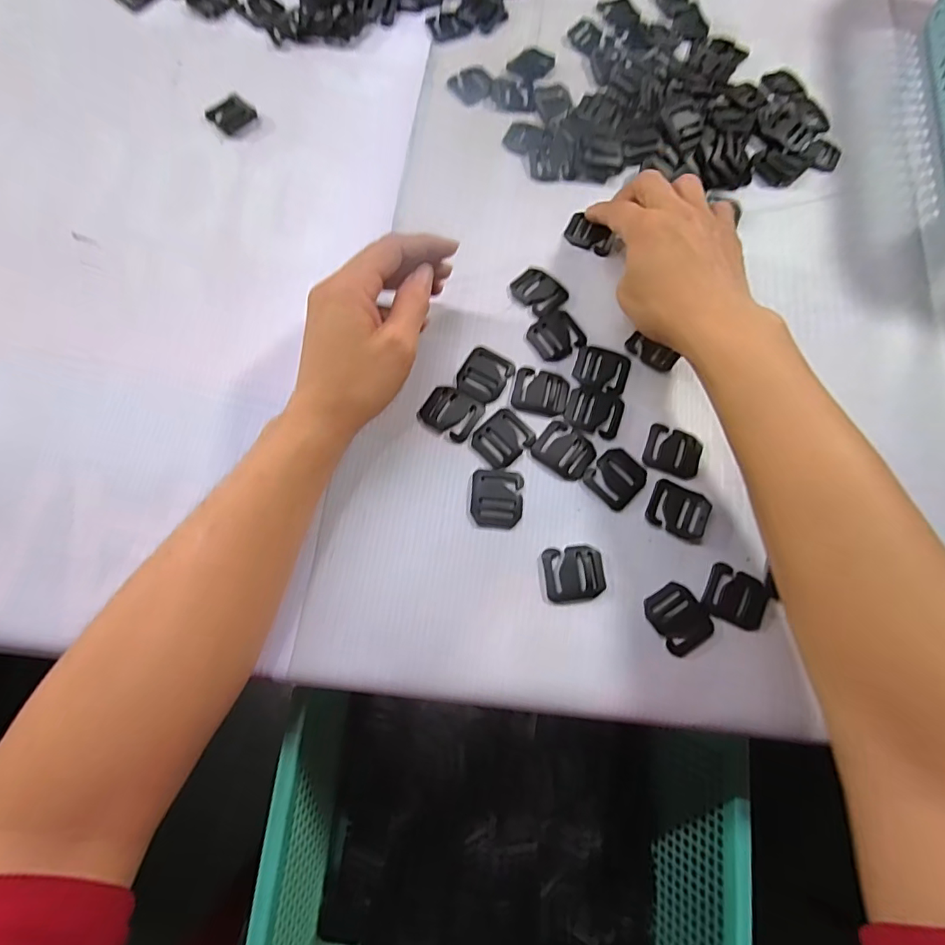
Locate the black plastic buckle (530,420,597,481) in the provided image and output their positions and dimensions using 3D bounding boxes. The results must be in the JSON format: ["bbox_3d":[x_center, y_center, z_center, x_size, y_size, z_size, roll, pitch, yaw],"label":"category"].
[{"bbox_3d":[0.057,-0.014,0.310,0.035,0.004,0.030,35,74,9],"label":"black plastic buckle"}]

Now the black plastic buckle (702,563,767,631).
[{"bbox_3d":[0.152,0.071,0.287,0.034,0.004,0.030,26,73,6],"label":"black plastic buckle"}]

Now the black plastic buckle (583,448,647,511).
[{"bbox_3d":[0.088,0.003,0.307,0.034,0.004,0.031,-43,78,-14],"label":"black plastic buckle"}]

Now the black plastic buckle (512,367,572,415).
[{"bbox_3d":[0.044,-0.052,0.321,0.034,0.004,0.029,13,72,2],"label":"black plastic buckle"}]

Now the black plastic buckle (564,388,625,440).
[{"bbox_3d":[0.078,-0.040,0.319,0.035,0.004,0.031,21,73,5],"label":"black plastic buckle"}]

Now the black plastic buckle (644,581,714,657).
[{"bbox_3d":[0.117,0.081,0.284,0.030,0.004,0.035,-29,75,-10],"label":"black plastic buckle"}]

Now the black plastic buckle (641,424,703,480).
[{"bbox_3d":[0.126,-0.013,0.314,0.035,0.004,0.030,21,73,5],"label":"black plastic buckle"}]

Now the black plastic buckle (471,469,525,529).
[{"bbox_3d":[0.015,0.015,0.300,0.031,0.004,0.035,6,72,0],"label":"black plastic buckle"}]

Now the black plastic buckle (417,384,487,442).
[{"bbox_3d":[-0.013,-0.038,0.314,0.034,0.004,0.029,32,74,8],"label":"black plastic buckle"}]

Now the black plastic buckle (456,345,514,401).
[{"bbox_3d":[0.007,-0.063,0.323,0.030,0.004,0.035,29,74,7],"label":"black plastic buckle"}]

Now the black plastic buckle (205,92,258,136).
[{"bbox_3d":[-0.184,-0.275,0.385,0.030,0.004,0.029,40,75,10],"label":"black plastic buckle"}]

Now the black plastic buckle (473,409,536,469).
[{"bbox_3d":[0.019,-0.022,0.310,0.033,0.004,0.030,-38,77,-13],"label":"black plastic buckle"}]

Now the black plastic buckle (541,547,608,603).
[{"bbox_3d":[0.059,0.058,0.289,0.035,0.004,0.030,-4,72,-3],"label":"black plastic buckle"}]

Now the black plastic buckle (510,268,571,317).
[{"bbox_3d":[0.046,-0.125,0.345,0.032,0.004,0.036,-41,78,-13],"label":"black plastic buckle"}]

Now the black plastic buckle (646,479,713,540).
[{"bbox_3d":[0.125,0.022,0.302,0.035,0.005,0.029,26,73,6],"label":"black plastic buckle"}]

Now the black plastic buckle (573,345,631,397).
[{"bbox_3d":[0.085,-0.067,0.330,0.035,0.004,0.031,18,72,4],"label":"black plastic buckle"}]

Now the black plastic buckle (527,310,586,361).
[{"bbox_3d":[0.055,-0.091,0.334,0.035,0.004,0.032,-32,76,-11],"label":"black plastic buckle"}]

